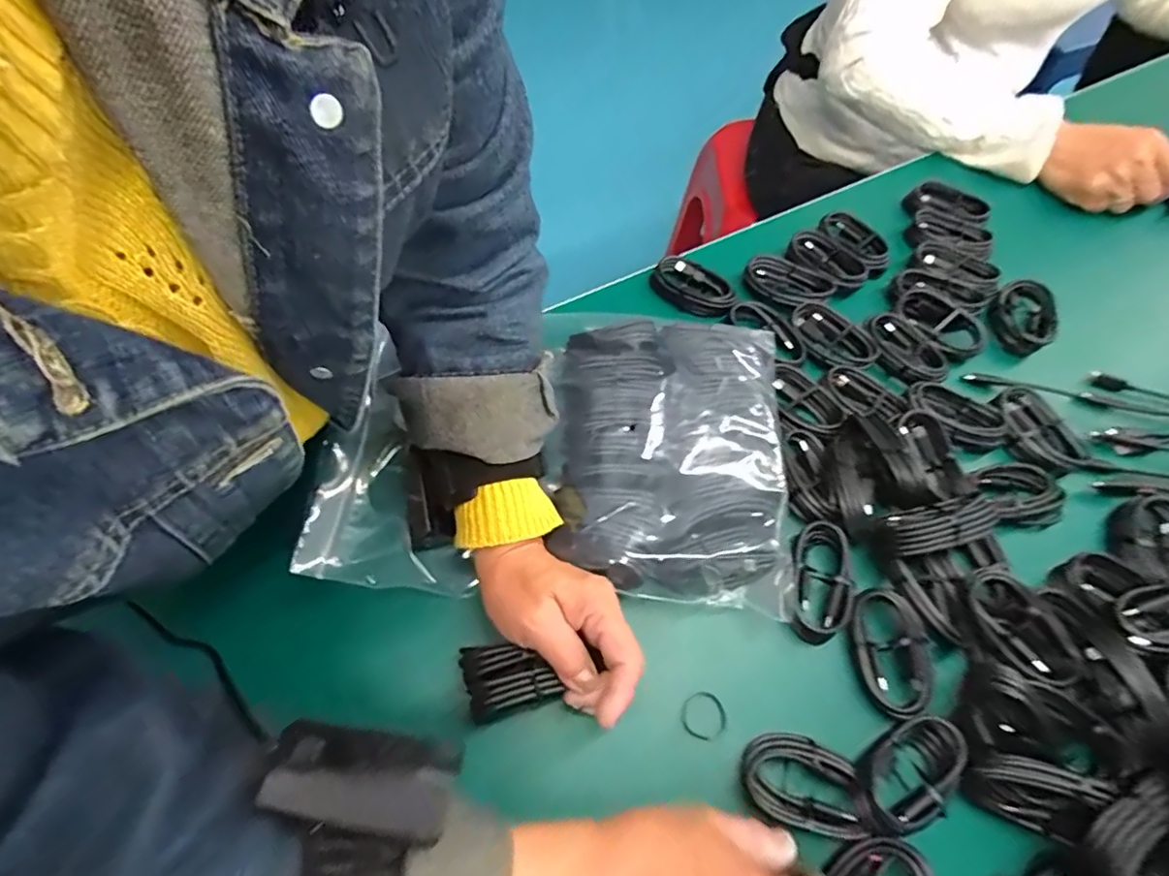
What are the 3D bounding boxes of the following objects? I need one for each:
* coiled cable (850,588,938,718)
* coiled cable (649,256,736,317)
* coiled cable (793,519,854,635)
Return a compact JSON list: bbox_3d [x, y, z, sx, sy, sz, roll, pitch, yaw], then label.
[{"bbox_3d":[0.191,0.131,0.357,0.042,0.016,0.072,1,62,-1],"label":"coiled cable"},{"bbox_3d":[0.094,-0.129,0.502,0.075,0.022,0.034,30,65,14],"label":"coiled cable"},{"bbox_3d":[0.156,0.090,0.381,0.035,0.019,0.071,6,62,2],"label":"coiled cable"}]

